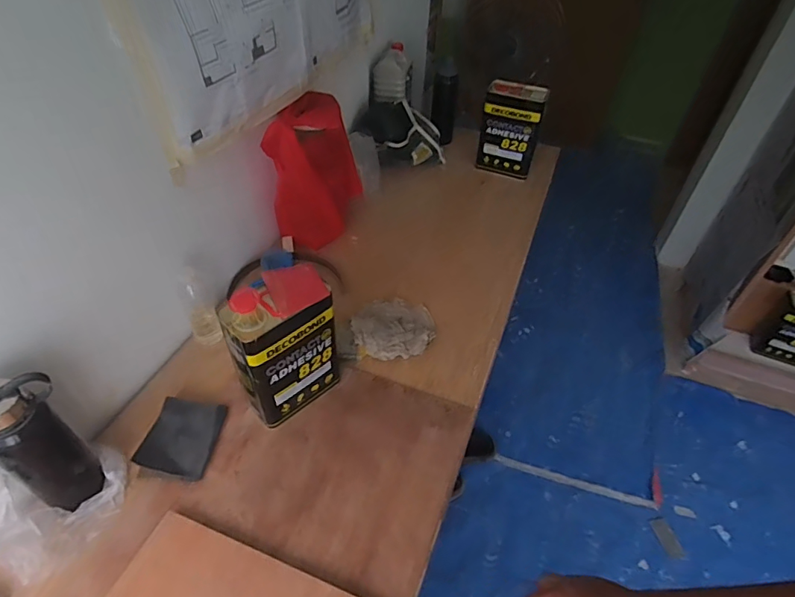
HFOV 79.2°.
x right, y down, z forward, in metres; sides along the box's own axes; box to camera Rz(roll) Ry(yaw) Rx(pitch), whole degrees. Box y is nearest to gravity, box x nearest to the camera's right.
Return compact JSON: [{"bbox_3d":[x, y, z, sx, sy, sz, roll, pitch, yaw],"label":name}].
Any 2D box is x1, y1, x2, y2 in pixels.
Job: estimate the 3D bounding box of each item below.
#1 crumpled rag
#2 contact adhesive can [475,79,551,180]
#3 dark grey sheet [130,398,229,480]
[{"bbox_3d":[-0.009,0.063,1.032,0.177,0.041,0.166,-6,47,-9],"label":"crumpled rag"},{"bbox_3d":[0.334,-0.485,1.429,0.178,0.265,0.080,20,48,16],"label":"contact adhesive can"},{"bbox_3d":[-0.367,0.239,0.824,0.106,0.034,0.131,3,44,6],"label":"dark grey sheet"}]

